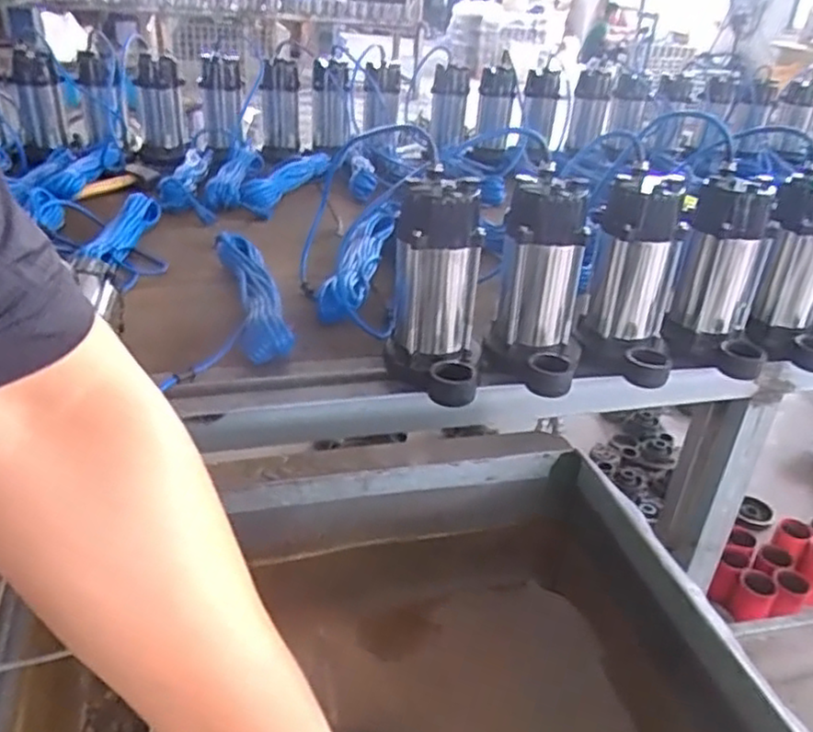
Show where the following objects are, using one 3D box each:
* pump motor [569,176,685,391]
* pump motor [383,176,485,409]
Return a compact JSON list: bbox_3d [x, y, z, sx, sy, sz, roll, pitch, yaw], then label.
[{"bbox_3d":[0.295,-0.117,0.893,0.111,0.234,0.162,10,30,10],"label":"pump motor"},{"bbox_3d":[0.029,-0.084,0.815,0.108,0.235,0.148,5,29,1],"label":"pump motor"}]

